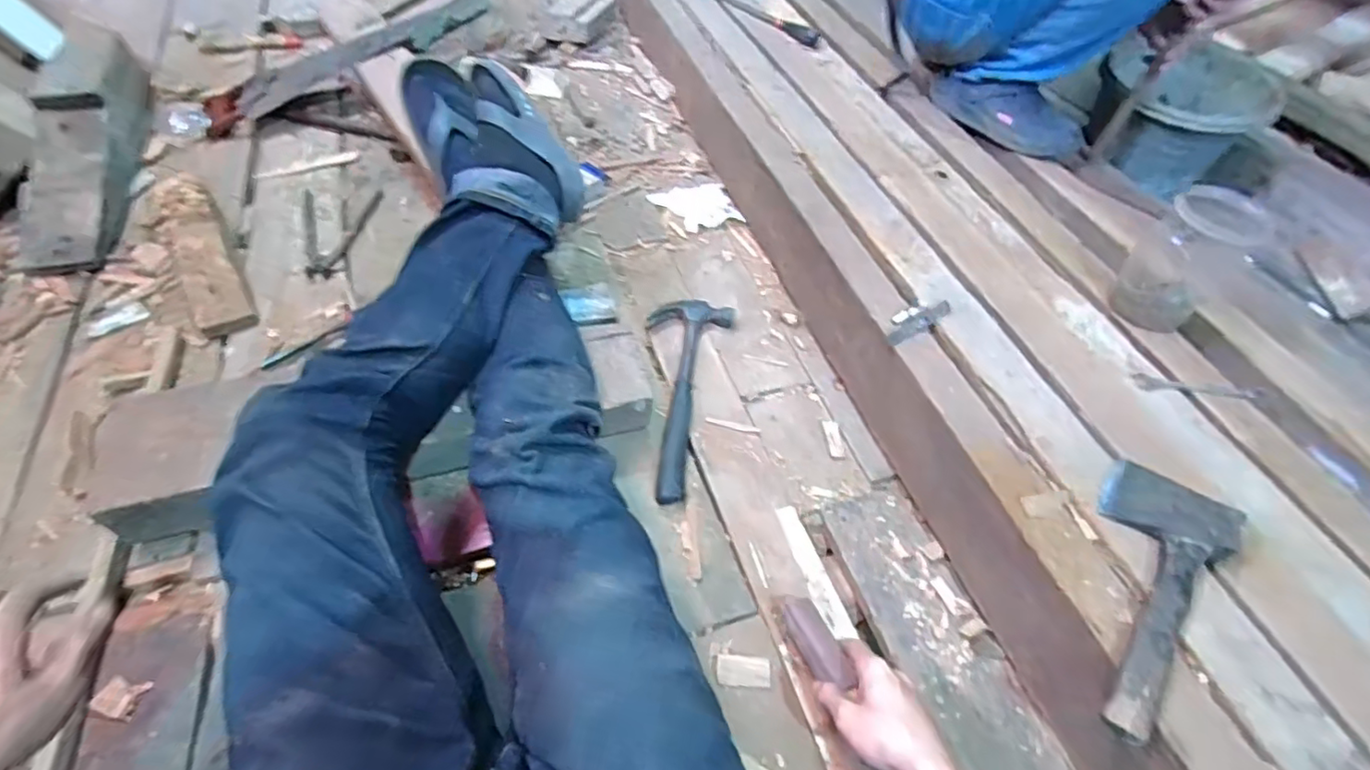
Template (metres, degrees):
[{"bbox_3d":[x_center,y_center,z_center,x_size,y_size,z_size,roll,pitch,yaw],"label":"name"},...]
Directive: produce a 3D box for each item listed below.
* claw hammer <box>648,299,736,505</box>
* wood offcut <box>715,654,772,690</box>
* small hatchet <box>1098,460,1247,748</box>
[{"bbox_3d":[-0.021,0.007,0.821,0.113,0.033,0.322,14,54,6],"label":"claw hammer"},{"bbox_3d":[0.059,0.287,0.613,0.054,0.004,0.029,5,54,0],"label":"wood offcut"},{"bbox_3d":[0.410,0.181,0.548,0.103,0.042,0.267,35,59,20],"label":"small hatchet"}]

